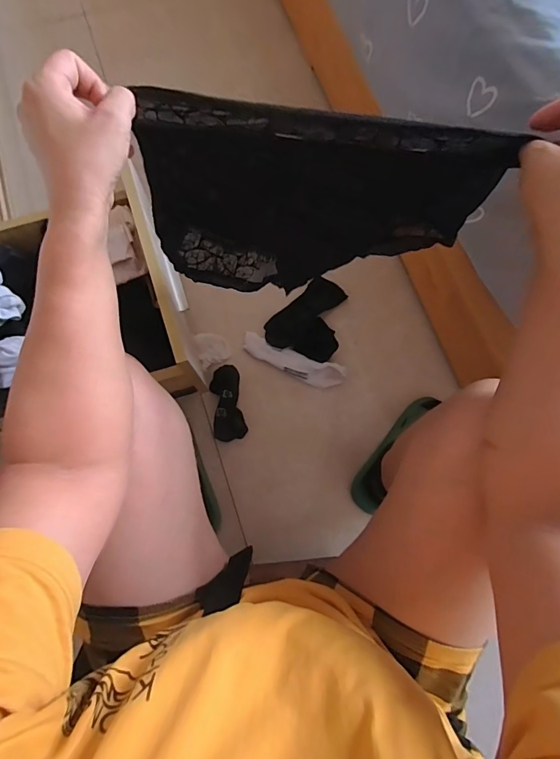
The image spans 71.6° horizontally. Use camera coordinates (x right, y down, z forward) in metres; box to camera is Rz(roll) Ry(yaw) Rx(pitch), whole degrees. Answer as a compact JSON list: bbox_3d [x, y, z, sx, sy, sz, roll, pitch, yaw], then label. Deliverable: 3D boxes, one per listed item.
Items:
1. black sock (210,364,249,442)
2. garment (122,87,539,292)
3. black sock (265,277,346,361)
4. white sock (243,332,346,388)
[{"bbox_3d":[-0.104,0.043,0.761,0.062,0.041,0.152,-8,76,-3],"label":"black sock"},{"bbox_3d":[0.034,-0.166,0.429,0.326,0.236,0.062,6,75,0],"label":"garment"},{"bbox_3d":[0.063,-0.132,0.808,0.142,0.031,0.169,22,76,4],"label":"black sock"},{"bbox_3d":[0.024,-0.038,0.788,0.218,0.026,0.053,24,76,5],"label":"white sock"}]

